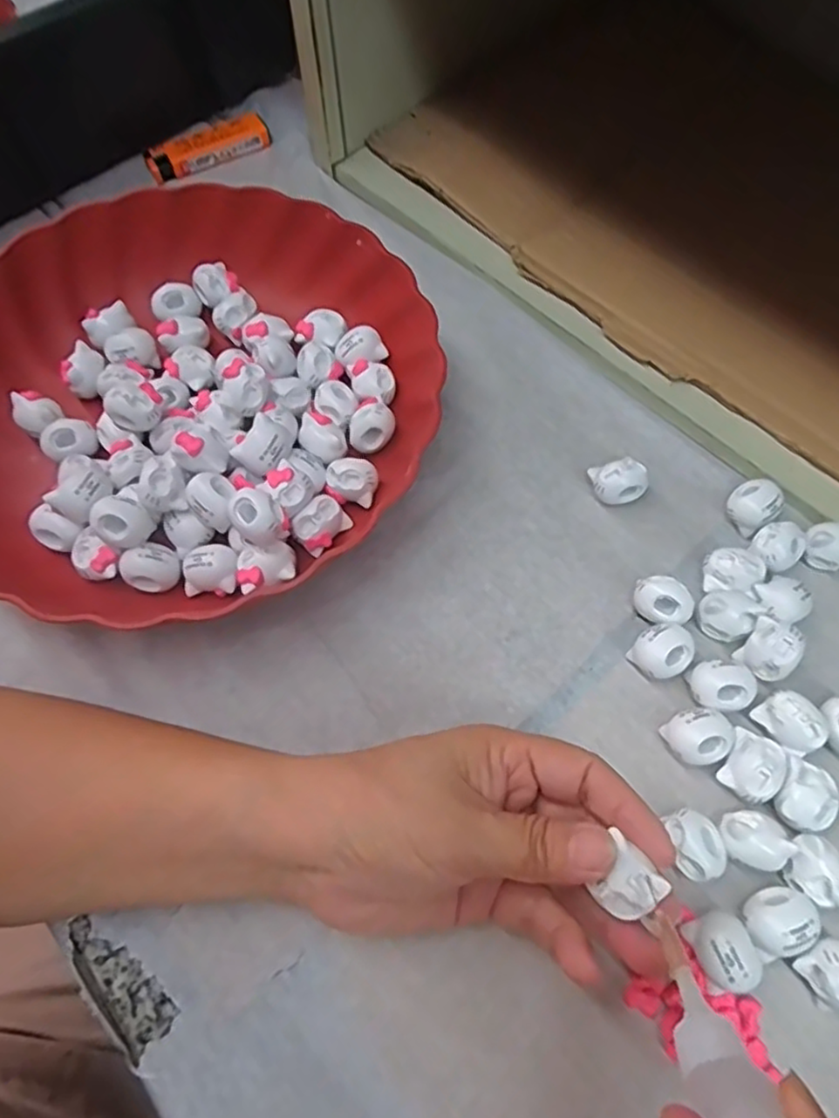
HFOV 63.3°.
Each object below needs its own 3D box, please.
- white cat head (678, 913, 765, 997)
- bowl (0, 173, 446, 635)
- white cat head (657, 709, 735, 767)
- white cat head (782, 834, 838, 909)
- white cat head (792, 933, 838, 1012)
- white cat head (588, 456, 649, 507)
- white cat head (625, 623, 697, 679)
[{"bbox_3d":[0.112,0.143,0.249,0.022,0.019,0.025,-23,68,-10],"label":"white cat head"},{"bbox_3d":[-0.121,-0.086,0.338,0.233,0.049,0.239,0,66,0],"label":"bowl"},{"bbox_3d":[0.115,0.073,0.280,0.027,0.016,0.021,-7,66,-3],"label":"white cat head"},{"bbox_3d":[0.149,0.119,0.259,0.018,0.020,0.024,8,66,4],"label":"white cat head"},{"bbox_3d":[0.148,0.150,0.244,0.017,0.023,0.023,-38,71,-16],"label":"white cat head"},{"bbox_3d":[0.097,-0.036,0.333,0.024,0.018,0.020,-10,66,-5],"label":"white cat head"},{"bbox_3d":[0.106,0.040,0.296,0.025,0.018,0.021,-21,67,-9],"label":"white cat head"}]

